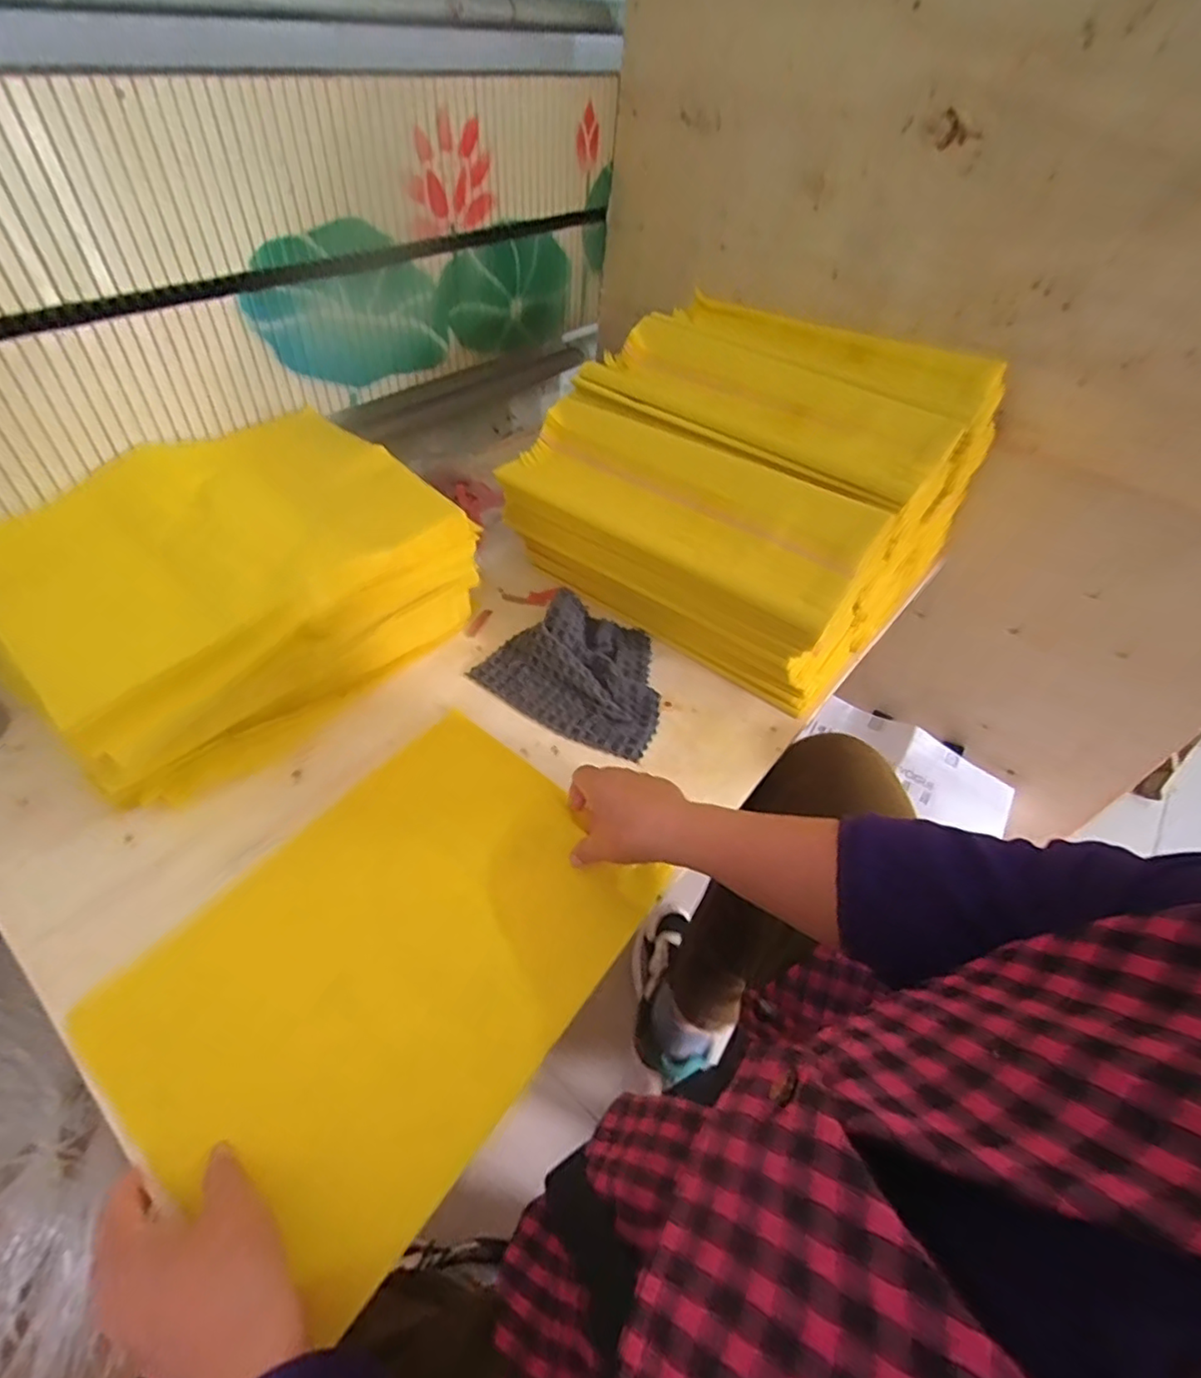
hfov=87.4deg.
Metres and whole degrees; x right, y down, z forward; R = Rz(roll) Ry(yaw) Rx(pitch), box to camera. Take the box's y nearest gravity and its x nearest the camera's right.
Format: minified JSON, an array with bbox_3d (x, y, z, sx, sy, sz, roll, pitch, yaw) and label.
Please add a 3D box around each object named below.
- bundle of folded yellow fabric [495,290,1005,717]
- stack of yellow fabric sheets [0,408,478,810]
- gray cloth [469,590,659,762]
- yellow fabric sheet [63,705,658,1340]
[{"bbox_3d":[0.165,-0.225,0.694,0.361,0.225,0.424,34,54,23],"label":"bundle of folded yellow fabric"},{"bbox_3d":[-0.342,-0.101,0.600,0.280,0.144,0.360,33,53,22],"label":"stack of yellow fabric sheets"},{"bbox_3d":[-0.014,-0.028,0.643,0.193,0.037,0.164,25,51,16],"label":"gray cloth"},{"bbox_3d":[-0.143,0.190,0.456,0.247,0.057,0.340,34,54,23],"label":"yellow fabric sheet"}]

